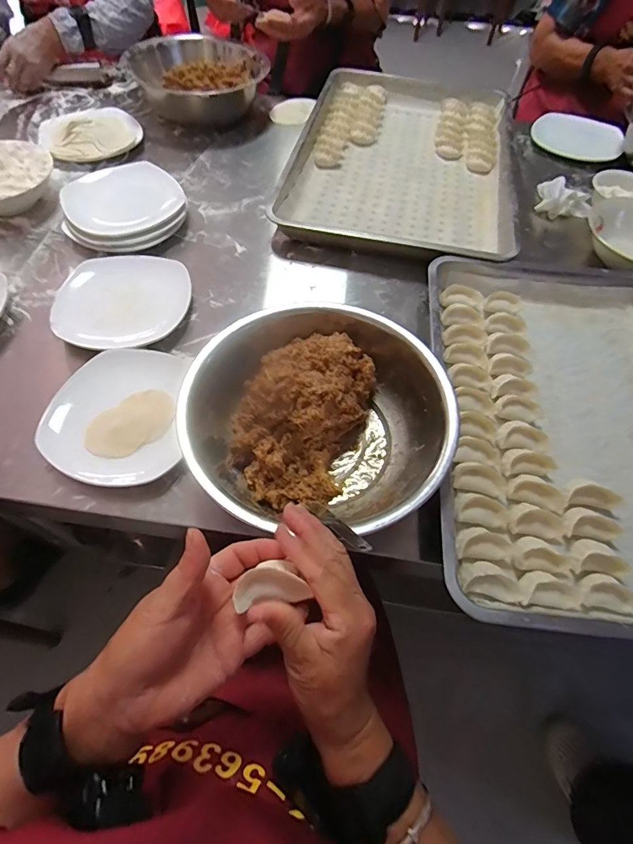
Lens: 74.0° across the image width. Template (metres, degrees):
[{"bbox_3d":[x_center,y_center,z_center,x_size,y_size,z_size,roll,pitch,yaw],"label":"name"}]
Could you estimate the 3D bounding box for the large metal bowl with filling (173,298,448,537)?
[{"bbox_3d":[0.008,-0.012,0.466,0.277,0.087,0.259,32,63,16],"label":"large metal bowl with filling"}]

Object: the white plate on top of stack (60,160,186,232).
[{"bbox_3d":[-0.311,-0.361,0.672,0.175,0.021,0.144,-23,66,-7],"label":"white plate on top of stack"}]

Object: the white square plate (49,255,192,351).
[{"bbox_3d":[-0.272,-0.169,0.594,0.174,0.030,0.174,5,59,0],"label":"white square plate"}]

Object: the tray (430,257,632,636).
[{"bbox_3d":[0.318,-0.007,0.504,0.365,0.043,0.492,9,59,3],"label":"tray"}]

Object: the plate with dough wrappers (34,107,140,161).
[{"bbox_3d":[-0.431,-0.555,0.798,0.175,0.029,0.158,-26,64,-16],"label":"plate with dough wrappers"}]

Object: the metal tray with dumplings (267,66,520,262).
[{"bbox_3d":[0.165,-0.510,0.806,0.389,0.046,0.593,11,60,5],"label":"metal tray with dumplings"}]

